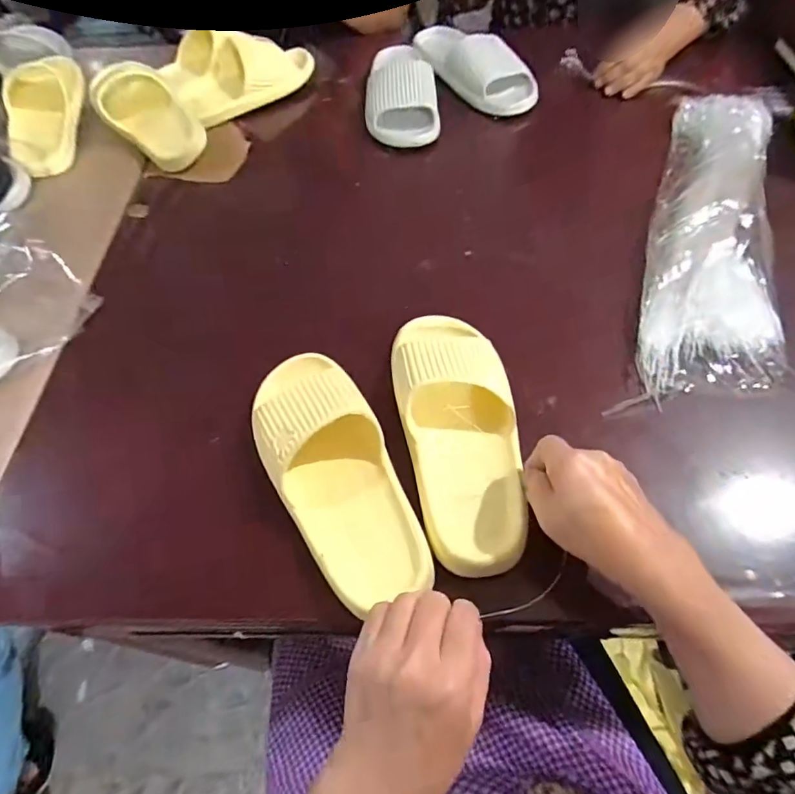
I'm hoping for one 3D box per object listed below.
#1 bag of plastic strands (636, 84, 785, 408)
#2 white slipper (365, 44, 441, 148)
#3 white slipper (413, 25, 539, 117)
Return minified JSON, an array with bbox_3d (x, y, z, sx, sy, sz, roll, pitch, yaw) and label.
[{"bbox_3d":[0.370,-0.201,0.581,0.138,0.042,0.494,16,60,12],"label":"bag of plastic strands"},{"bbox_3d":[0.005,-0.476,0.780,0.110,0.066,0.224,-4,58,0],"label":"white slipper"},{"bbox_3d":[0.110,-0.533,0.791,0.111,0.064,0.258,-32,62,-16],"label":"white slipper"}]

